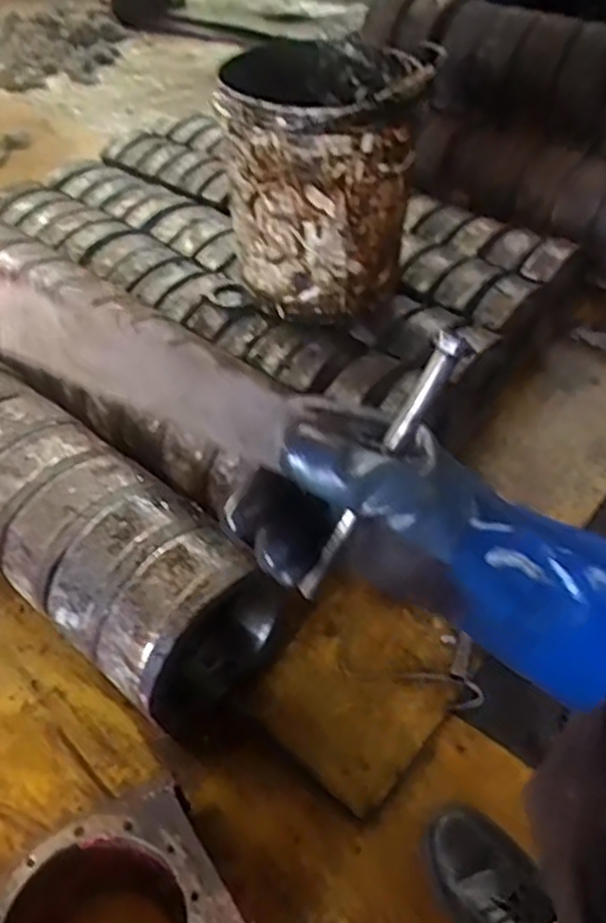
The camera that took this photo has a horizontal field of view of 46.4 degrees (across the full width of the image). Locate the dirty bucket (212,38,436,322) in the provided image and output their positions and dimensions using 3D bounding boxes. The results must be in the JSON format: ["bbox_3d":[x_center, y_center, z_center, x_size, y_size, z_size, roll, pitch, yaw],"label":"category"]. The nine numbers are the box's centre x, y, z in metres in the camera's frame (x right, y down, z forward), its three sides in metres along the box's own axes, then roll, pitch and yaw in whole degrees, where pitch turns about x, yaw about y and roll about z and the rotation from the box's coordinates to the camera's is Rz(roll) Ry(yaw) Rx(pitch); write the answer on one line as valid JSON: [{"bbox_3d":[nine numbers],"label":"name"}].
[{"bbox_3d":[0.025,-0.437,1.138,0.278,0.363,0.291,-1,46,1],"label":"dirty bucket"}]

